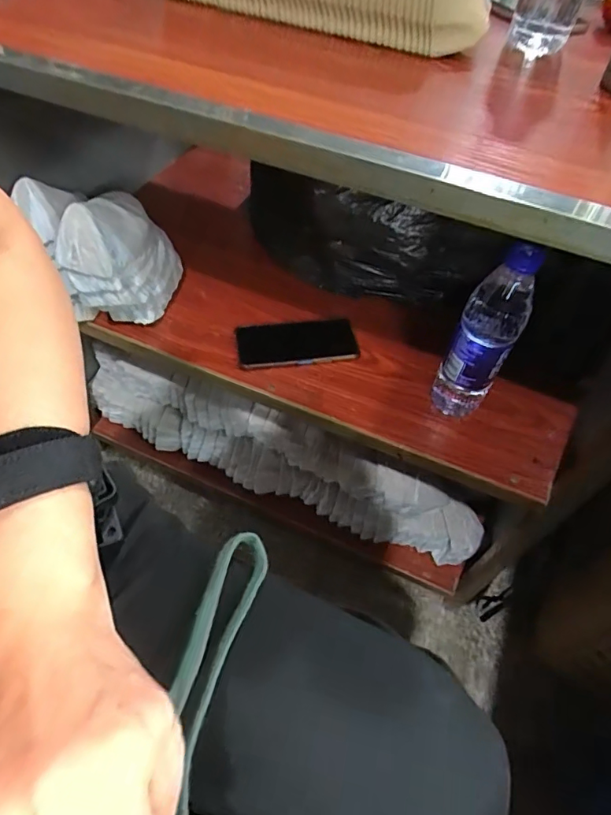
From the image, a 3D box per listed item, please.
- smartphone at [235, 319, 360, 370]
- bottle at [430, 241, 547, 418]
[{"bbox_3d":[-0.013,-0.087,0.671,0.161,0.014,0.076,-5,53,-7],"label":"smartphone"},{"bbox_3d":[0.197,-0.076,0.541,0.065,0.233,0.054,24,55,15],"label":"bottle"}]

